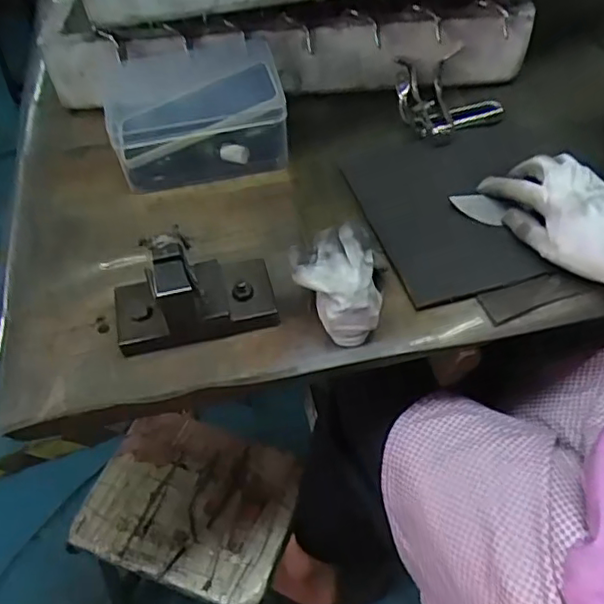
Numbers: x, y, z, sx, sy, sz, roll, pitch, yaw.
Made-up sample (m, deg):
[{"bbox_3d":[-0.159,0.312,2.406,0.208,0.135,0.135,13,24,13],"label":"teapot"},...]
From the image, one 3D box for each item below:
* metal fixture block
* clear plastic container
[{"bbox_3d":[-0.090,-0.011,0.496,0.127,0.069,0.061,-12,53,-5],"label":"metal fixture block"},{"bbox_3d":[-0.113,-0.193,0.643,0.184,0.083,0.128,-10,52,-4],"label":"clear plastic container"}]

